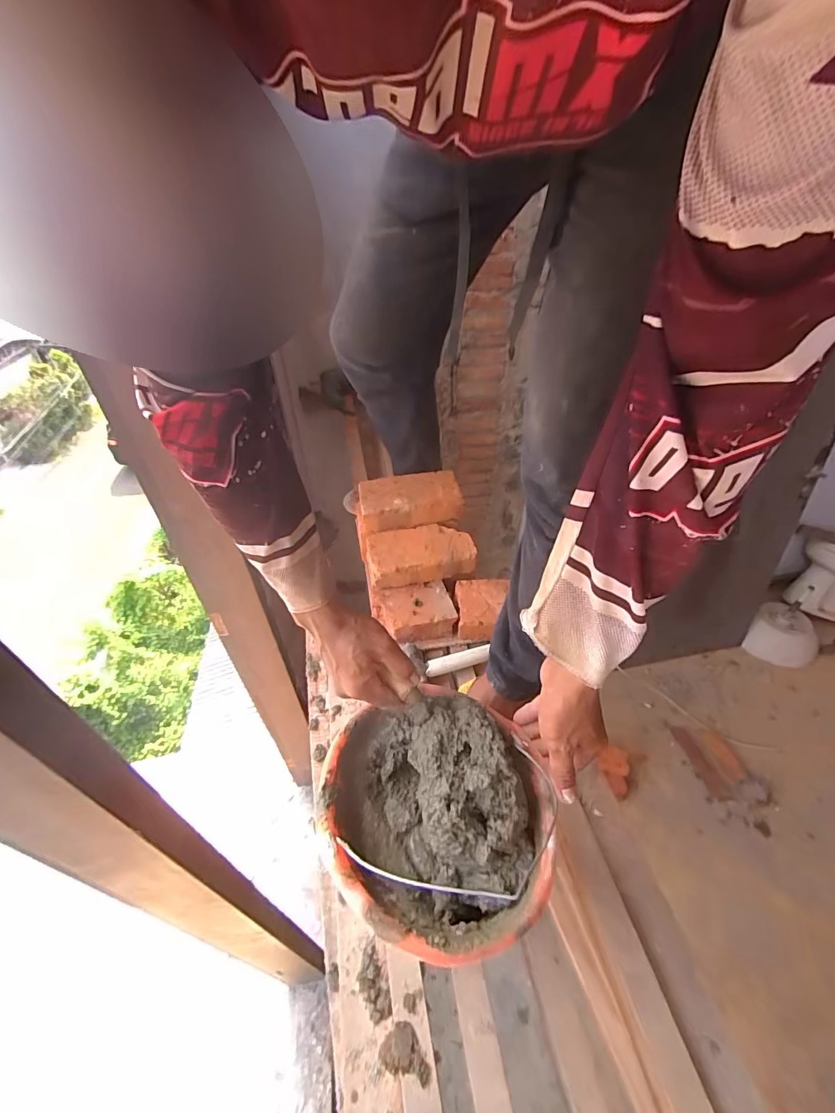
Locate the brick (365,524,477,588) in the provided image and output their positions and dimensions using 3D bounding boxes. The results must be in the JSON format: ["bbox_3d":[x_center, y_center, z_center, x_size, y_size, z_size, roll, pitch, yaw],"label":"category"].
[{"bbox_3d":[0.004,-0.001,0.835,0.199,0.057,0.111,-6,41,-6],"label":"brick"}]

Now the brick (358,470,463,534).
[{"bbox_3d":[-0.017,-0.109,0.876,0.201,0.057,0.118,-8,41,-7],"label":"brick"}]

